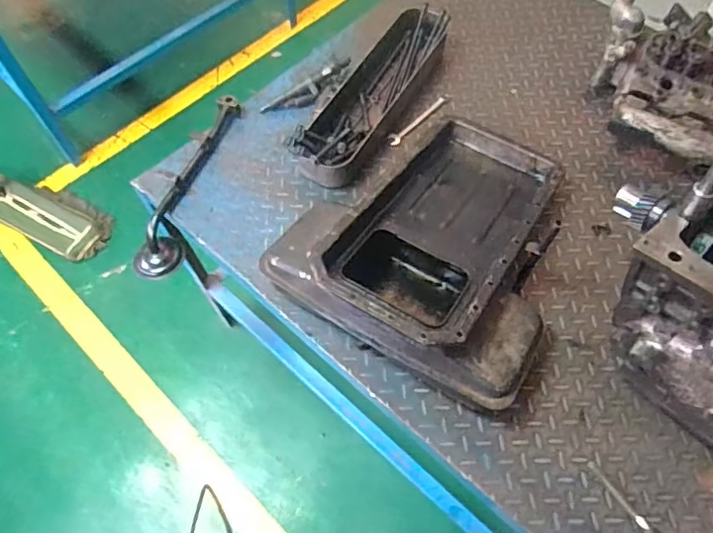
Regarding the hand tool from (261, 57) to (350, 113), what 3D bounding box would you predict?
[{"bbox_3d":[-0.095,-0.355,1.121,0.200,0.048,0.047,-25,69,-11],"label":"hand tool"}]

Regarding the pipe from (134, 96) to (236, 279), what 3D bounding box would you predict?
[{"bbox_3d":[-0.314,-0.157,1.070,0.068,0.101,0.382,20,63,12],"label":"pipe"}]

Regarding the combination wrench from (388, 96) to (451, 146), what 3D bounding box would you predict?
[{"bbox_3d":[0.124,-0.296,1.117,0.024,0.013,0.177,38,68,21],"label":"combination wrench"}]

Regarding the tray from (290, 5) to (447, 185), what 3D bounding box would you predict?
[{"bbox_3d":[0.035,-0.344,1.092,0.123,0.083,0.449,30,65,17],"label":"tray"}]

